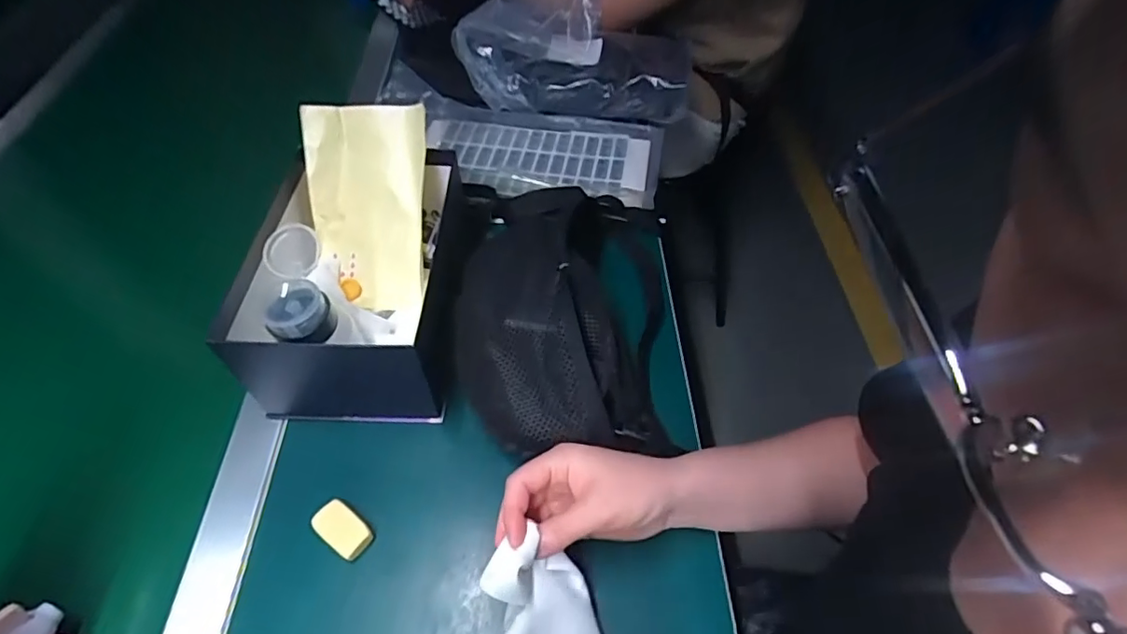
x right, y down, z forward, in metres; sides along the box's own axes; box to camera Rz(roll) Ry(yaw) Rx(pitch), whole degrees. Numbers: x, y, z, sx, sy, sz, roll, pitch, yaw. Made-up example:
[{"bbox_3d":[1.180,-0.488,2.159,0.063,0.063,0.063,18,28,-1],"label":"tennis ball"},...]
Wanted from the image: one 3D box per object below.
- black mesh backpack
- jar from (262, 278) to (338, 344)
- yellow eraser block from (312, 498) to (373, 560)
[{"bbox_3d":[-0.004,-0.020,0.498,0.195,0.093,0.290,2,53,2],"label":"black mesh backpack"},{"bbox_3d":[-0.190,-0.002,0.402,0.044,0.033,0.039,-32,59,-21],"label":"jar"},{"bbox_3d":[-0.164,0.156,0.412,0.045,0.010,0.026,30,59,21],"label":"yellow eraser block"}]

